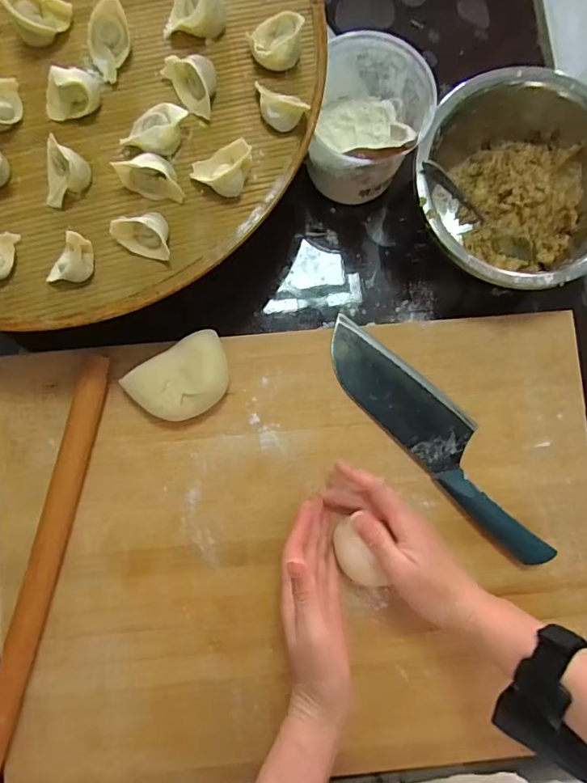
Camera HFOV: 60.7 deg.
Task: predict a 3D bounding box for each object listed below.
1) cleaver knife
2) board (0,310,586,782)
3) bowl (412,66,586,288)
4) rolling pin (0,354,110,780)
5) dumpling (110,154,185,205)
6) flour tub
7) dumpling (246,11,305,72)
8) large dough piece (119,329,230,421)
[{"bbox_3d":[0.139,0.044,0.475,0.063,0.014,0.284,-45,88,-5],"label":"cleaver knife"},{"bbox_3d":[0.014,0.145,0.468,0.554,0.021,0.397,-5,86,-3],"label":"board"},{"bbox_3d":[0.204,-0.185,0.486,0.186,0.107,0.185,0,85,-2],"label":"bowl"},{"bbox_3d":[-0.224,0.156,0.443,0.027,0.024,0.382,14,85,-1],"label":"rolling pin"},{"bbox_3d":[-0.106,-0.161,0.373,0.050,0.023,0.025,18,85,-1],"label":"dumpling"},{"bbox_3d":[0.070,-0.241,0.471,0.092,0.111,0.110,12,85,-1],"label":"flour tub"},{"bbox_3d":[-0.012,-0.271,0.386,0.040,0.029,0.032,-19,86,-3],"label":"dumpling"},{"bbox_3d":[-0.097,-0.009,0.457,0.090,0.038,0.063,-37,88,-4],"label":"large dough piece"}]

